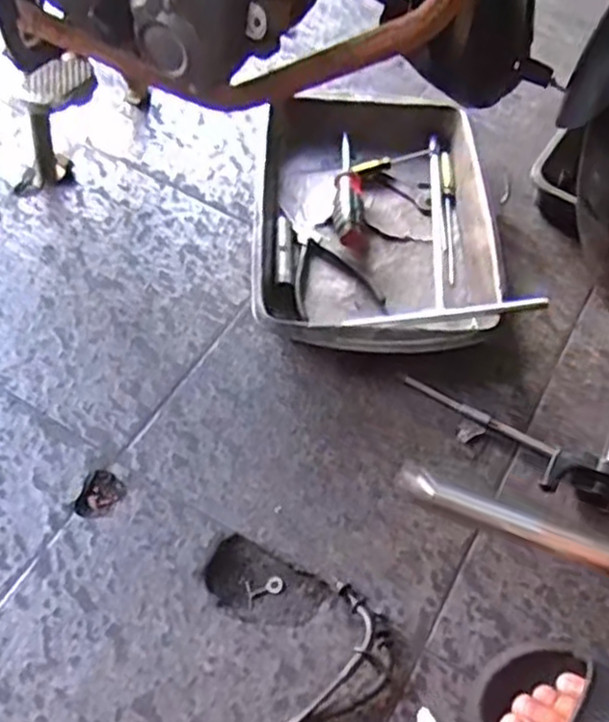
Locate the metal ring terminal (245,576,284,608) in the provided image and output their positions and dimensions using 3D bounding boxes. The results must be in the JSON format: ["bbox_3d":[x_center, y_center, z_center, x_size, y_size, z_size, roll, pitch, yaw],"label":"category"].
[{"bbox_3d":[-0.032,0.189,0.589,0.031,0.004,0.020,-9,58,-10],"label":"metal ring terminal"}]

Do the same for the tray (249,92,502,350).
[{"bbox_3d":[0.071,-0.150,0.773,0.242,0.048,0.346,3,57,-2],"label":"tray"}]

